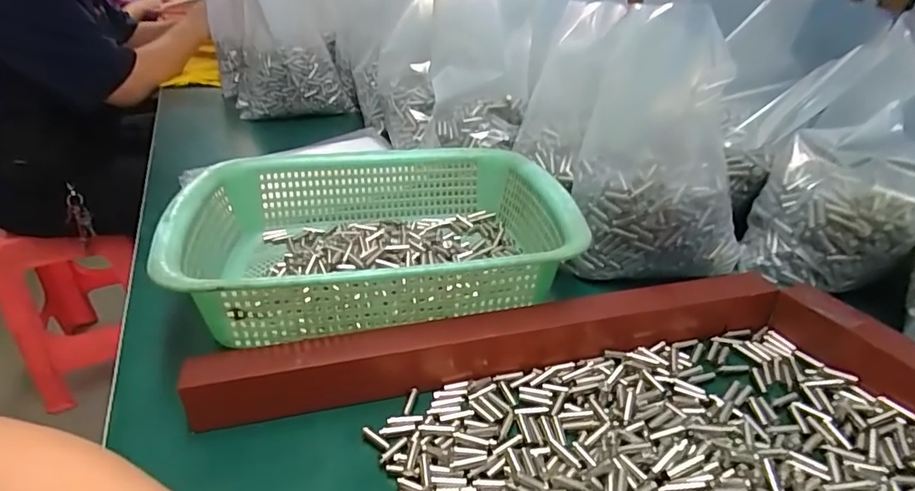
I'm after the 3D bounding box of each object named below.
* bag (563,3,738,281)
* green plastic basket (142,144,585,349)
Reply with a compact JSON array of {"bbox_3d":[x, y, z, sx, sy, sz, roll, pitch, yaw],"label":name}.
[{"bbox_3d":[0.163,-0.071,0.416,0.132,0.190,0.092,11,33,21],"label":"bag"},{"bbox_3d":[-0.061,-0.007,0.431,0.295,0.083,0.233,-4,31,-4],"label":"green plastic basket"}]

